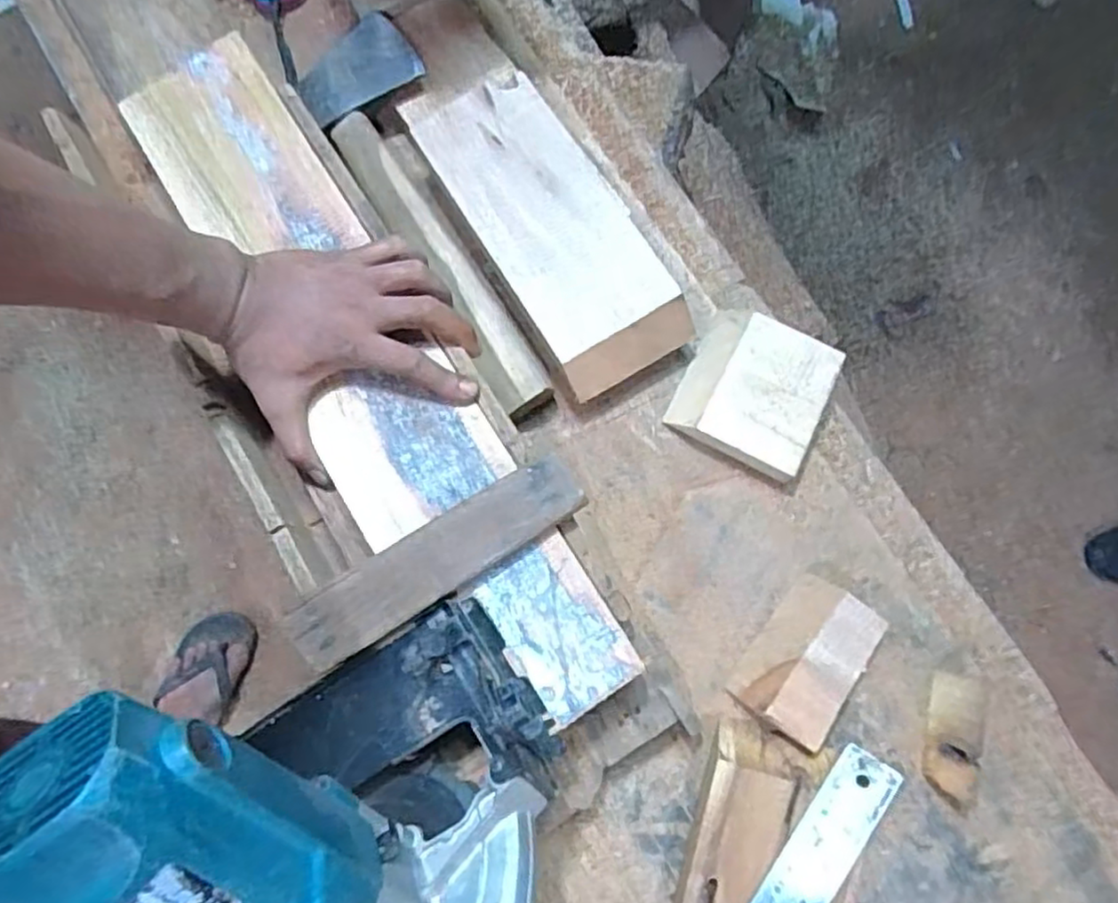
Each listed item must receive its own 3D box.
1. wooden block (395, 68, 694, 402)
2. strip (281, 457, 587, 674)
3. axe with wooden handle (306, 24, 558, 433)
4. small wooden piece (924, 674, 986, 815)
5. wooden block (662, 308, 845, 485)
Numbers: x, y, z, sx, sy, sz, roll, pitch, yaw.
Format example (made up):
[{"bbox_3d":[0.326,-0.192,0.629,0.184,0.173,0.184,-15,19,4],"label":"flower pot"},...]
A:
[{"bbox_3d":[-0.011,-0.175,0.556,0.111,0.056,0.273,-32,81,-7],"label":"wooden block"},{"bbox_3d":[-0.073,0.066,0.424,0.185,0.013,0.042,-32,81,-7],"label":"strip"},{"bbox_3d":[-0.099,-0.193,0.562,0.102,0.033,0.366,-29,81,-6],"label":"axe with wooden handle"},{"bbox_3d":[0.269,0.198,0.479,0.033,0.021,0.085,11,79,1],"label":"small wooden piece"},{"bbox_3d":[0.148,-0.046,0.538,0.101,0.029,0.107,27,80,4],"label":"wooden block"}]

